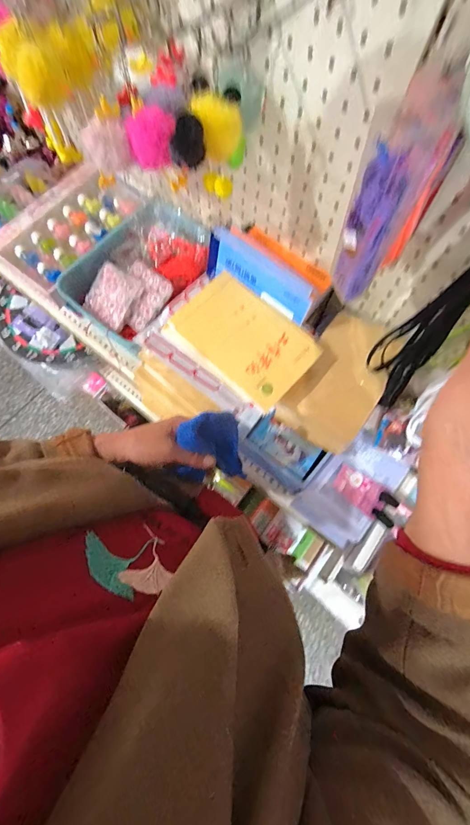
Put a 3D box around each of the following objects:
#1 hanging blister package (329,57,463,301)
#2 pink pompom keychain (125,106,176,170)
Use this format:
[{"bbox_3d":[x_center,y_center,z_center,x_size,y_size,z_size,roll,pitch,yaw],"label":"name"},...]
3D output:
[{"bbox_3d":[0.121,-0.157,0.274,0.061,0.150,0.036,-37,76,-12],"label":"hanging blister package"},{"bbox_3d":[-0.093,-0.308,0.374,0.051,0.043,0.038,-3,72,-2],"label":"pink pompom keychain"}]

